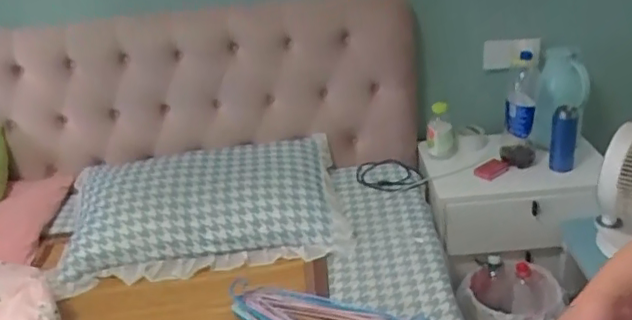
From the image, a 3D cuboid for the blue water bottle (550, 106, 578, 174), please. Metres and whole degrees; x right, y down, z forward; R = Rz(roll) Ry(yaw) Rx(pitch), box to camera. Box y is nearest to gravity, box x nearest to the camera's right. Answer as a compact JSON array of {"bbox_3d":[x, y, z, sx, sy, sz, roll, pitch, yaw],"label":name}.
[{"bbox_3d":[0.673,-0.054,1.599,0.065,0.173,0.068,6,29,23],"label":"blue water bottle"}]

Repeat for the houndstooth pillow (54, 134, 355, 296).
[{"bbox_3d":[-0.315,0.113,1.594,0.758,0.150,0.451,-7,26,-2],"label":"houndstooth pillow"}]

